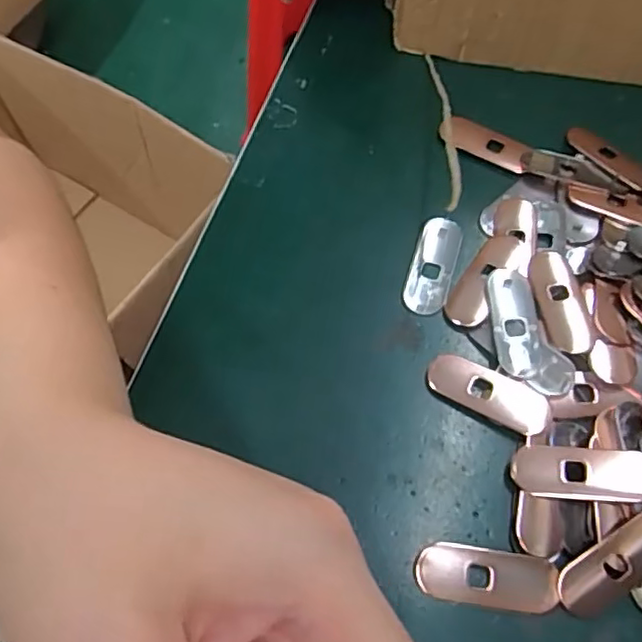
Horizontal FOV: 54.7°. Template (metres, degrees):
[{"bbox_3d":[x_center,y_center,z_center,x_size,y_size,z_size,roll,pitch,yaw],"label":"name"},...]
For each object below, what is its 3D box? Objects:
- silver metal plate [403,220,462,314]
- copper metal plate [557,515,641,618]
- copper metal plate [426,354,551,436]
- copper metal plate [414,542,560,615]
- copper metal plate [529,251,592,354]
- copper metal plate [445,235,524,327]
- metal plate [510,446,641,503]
[{"bbox_3d":[0.051,-0.026,0.280,0.019,0.004,0.049,16,66,10],"label":"silver metal plate"},{"bbox_3d":[0.107,0.085,0.221,0.051,0.004,0.018,-37,84,-2],"label":"copper metal plate"},{"bbox_3d":[0.068,0.029,0.252,0.049,0.005,0.019,24,74,21],"label":"copper metal plate"},{"bbox_3d":[0.060,0.092,0.222,0.048,0.004,0.020,6,64,6],"label":"copper metal plate"},{"bbox_3d":[0.102,-0.009,0.265,0.018,0.004,0.049,-6,64,0],"label":"copper metal plate"},{"bbox_3d":[0.073,-0.019,0.274,0.018,0.004,0.049,33,70,17],"label":"copper metal plate"},{"bbox_3d":[0.098,0.057,0.231,0.051,0.007,0.019,5,64,5],"label":"metal plate"}]

